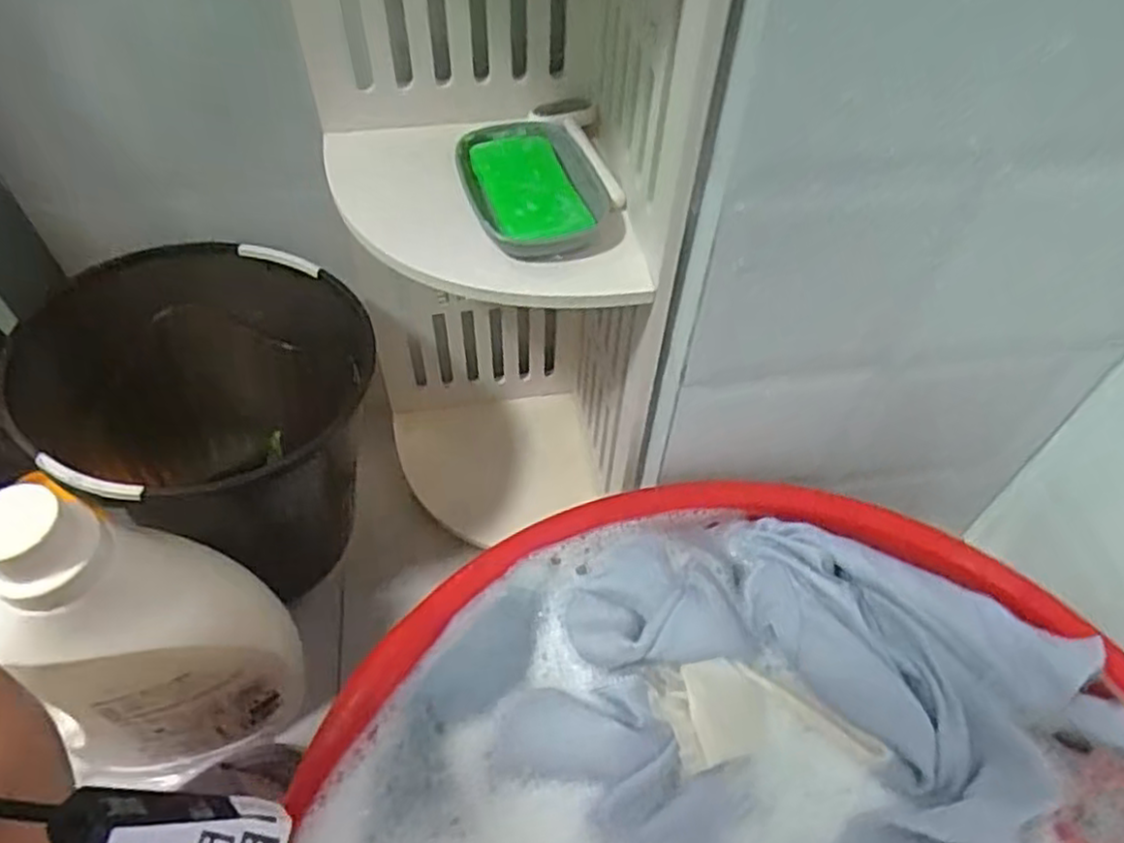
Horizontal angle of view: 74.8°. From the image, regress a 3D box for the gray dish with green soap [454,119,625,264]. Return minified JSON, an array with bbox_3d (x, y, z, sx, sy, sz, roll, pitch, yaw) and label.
[{"bbox_3d":[-0.018,-0.152,0.483,0.091,0.027,0.125,-18,56,-14],"label":"gray dish with green soap"}]

